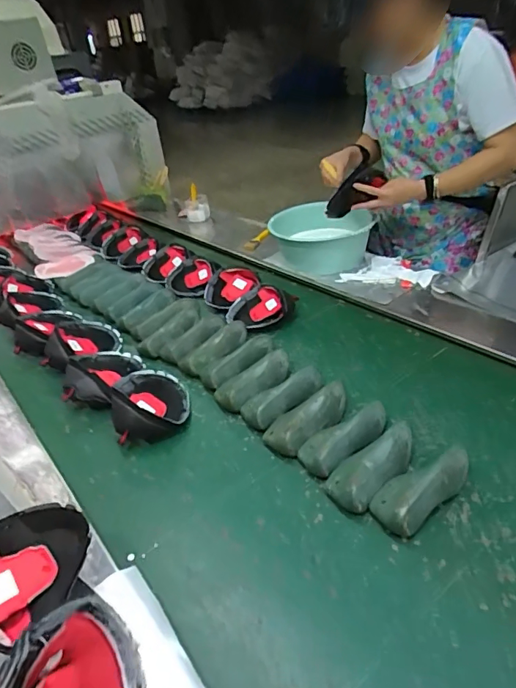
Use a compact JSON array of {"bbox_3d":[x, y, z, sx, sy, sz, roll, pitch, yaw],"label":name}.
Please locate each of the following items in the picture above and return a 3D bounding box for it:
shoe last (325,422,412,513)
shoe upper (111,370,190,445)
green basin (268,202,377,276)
[{"bbox_3d":[0.184,0.190,0.741,0.176,0.056,0.082,-28,37,-28],"label":"shoe last"},{"bbox_3d":[-0.205,0.107,0.911,0.127,0.088,0.172,-11,32,-2],"label":"shoe upper"},{"bbox_3d":[0.186,-0.324,1.450,0.312,0.133,0.312,-7,33,5],"label":"green basin"}]

